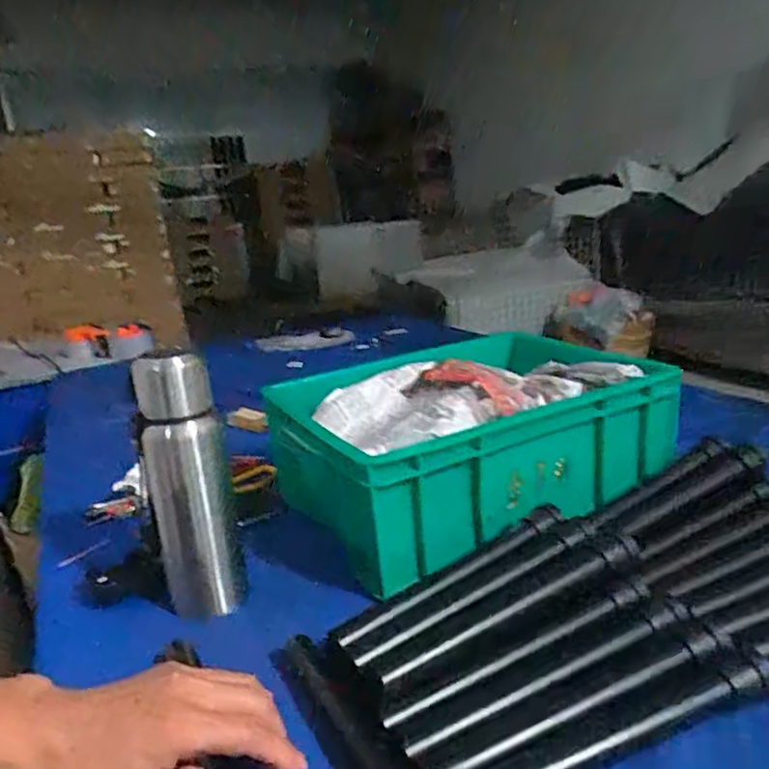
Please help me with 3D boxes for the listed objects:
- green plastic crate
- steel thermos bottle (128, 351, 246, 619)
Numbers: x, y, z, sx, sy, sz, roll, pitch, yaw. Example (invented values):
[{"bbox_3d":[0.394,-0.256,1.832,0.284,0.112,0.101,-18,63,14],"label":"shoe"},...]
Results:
[{"bbox_3d":[0.106,0.037,0.765,0.433,0.115,0.319,-17,23,-28],"label":"green plastic crate"},{"bbox_3d":[-0.176,0.094,0.568,0.073,0.242,0.059,-11,16,-18],"label":"steel thermos bottle"}]

